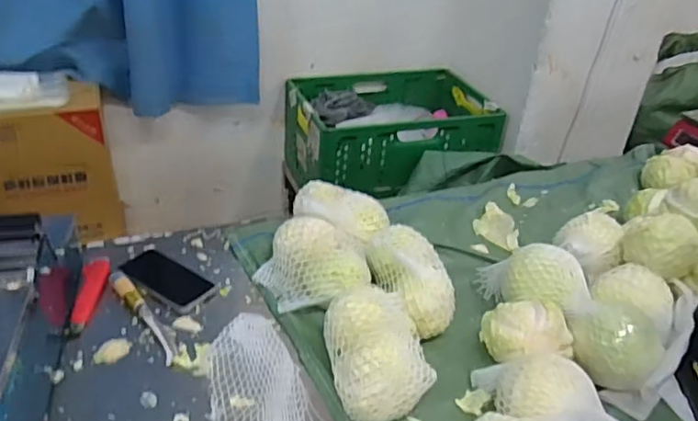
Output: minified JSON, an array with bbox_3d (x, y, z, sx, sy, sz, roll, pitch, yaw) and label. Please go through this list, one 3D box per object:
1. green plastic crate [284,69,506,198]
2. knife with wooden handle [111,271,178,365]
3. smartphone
[{"bbox_3d":[0.132,-0.248,1.879,0.602,0.242,0.422,-9,36,-21],"label":"green plastic crate"},{"bbox_3d":[-0.313,0.148,0.889,0.035,0.025,0.222,-22,42,-35],"label":"knife with wooden handle"},{"bbox_3d":[-0.299,0.111,0.951,0.161,0.008,0.080,24,38,27],"label":"smartphone"}]

